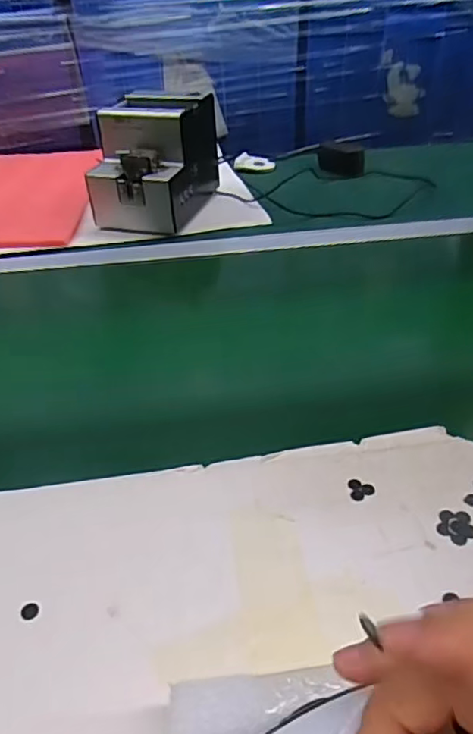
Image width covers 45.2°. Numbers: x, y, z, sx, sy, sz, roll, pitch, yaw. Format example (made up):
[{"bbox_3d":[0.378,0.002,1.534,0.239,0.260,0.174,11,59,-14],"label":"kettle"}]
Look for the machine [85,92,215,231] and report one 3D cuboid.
[{"bbox_3d":[-0.118,-0.298,0.816,0.128,0.141,0.182,9,38,13],"label":"machine"}]

